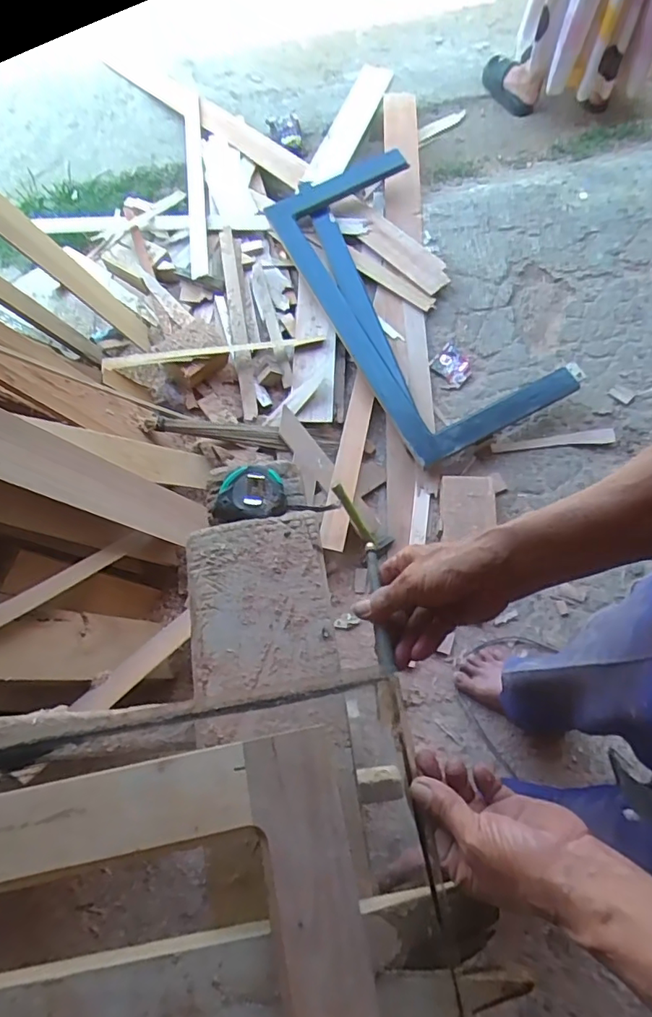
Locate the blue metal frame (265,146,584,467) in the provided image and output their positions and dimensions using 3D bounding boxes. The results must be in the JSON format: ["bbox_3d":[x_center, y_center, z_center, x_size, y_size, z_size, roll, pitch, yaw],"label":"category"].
[{"bbox_3d":[0.206,-0.566,1.425,0.452,0.115,0.899,-34,75,5],"label":"blue metal frame"}]

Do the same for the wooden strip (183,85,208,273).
[{"bbox_3d":[-0.401,-1.029,1.645,0.055,0.017,0.845,-7,70,-2],"label":"wooden strip"}]

